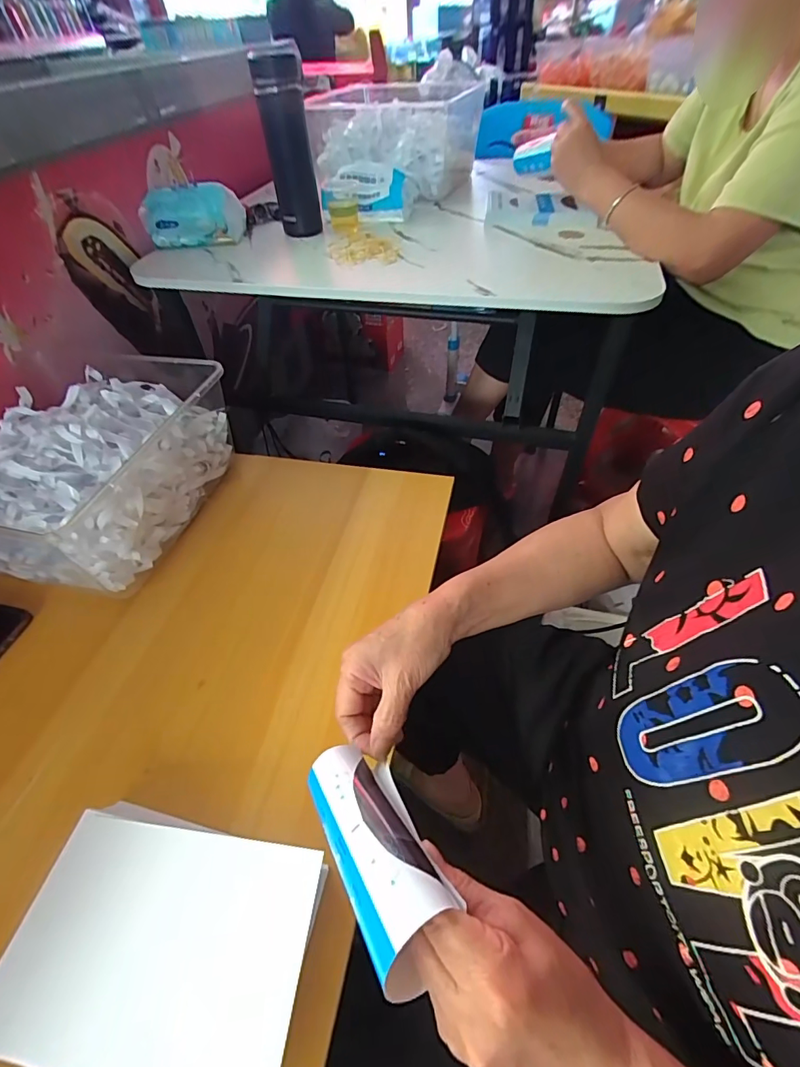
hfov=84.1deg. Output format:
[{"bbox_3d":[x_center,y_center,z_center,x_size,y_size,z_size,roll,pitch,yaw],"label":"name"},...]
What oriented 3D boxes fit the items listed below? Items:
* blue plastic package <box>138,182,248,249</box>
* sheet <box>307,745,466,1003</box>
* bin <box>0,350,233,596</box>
[{"bbox_3d":[-0.336,-0.514,0.715,0.149,0.072,0.061,1,50,6],"label":"blue plastic package"},{"bbox_3d":[-0.014,0.174,0.250,0.049,0.024,0.127,-25,26,-16],"label":"sheet"},{"bbox_3d":[-0.383,-0.087,0.551,0.291,0.135,0.295,6,50,10],"label":"bin"}]

